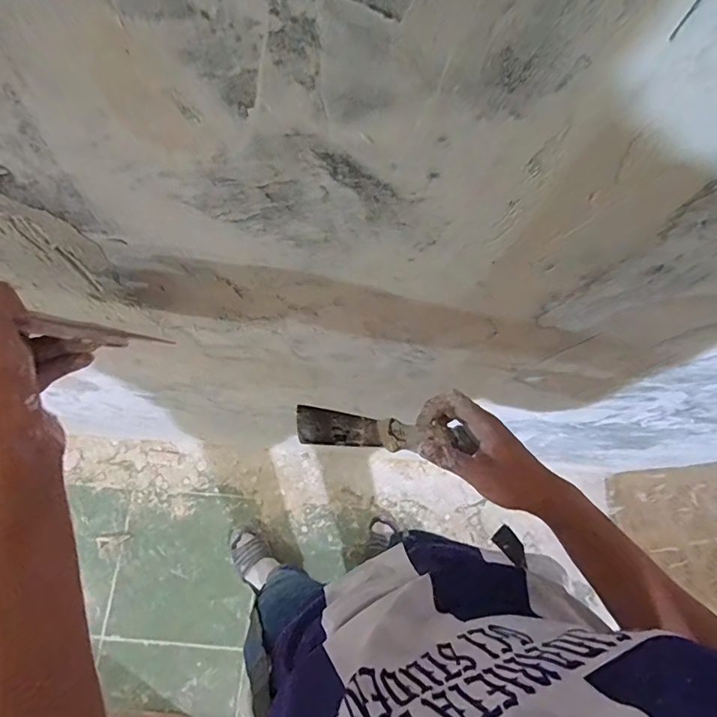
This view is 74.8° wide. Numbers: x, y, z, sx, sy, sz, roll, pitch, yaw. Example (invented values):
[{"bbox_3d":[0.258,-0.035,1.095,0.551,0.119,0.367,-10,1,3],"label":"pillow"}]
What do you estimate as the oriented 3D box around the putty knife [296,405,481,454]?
[{"bbox_3d":[0.030,0.069,0.437,0.184,0.015,0.033,9,70,-25],"label":"putty knife"}]

